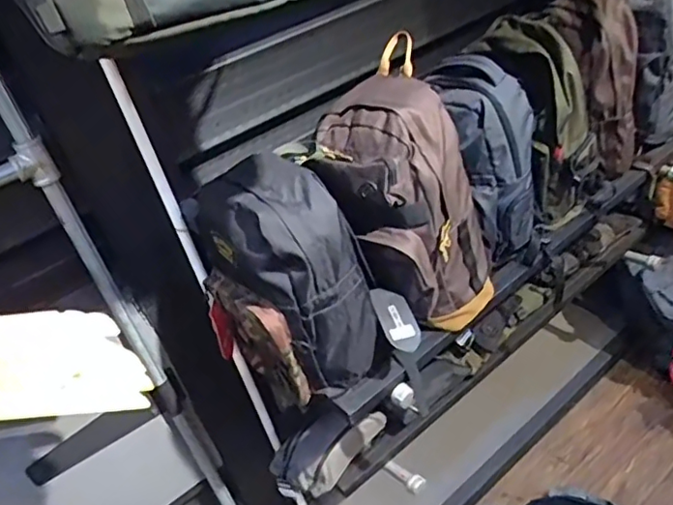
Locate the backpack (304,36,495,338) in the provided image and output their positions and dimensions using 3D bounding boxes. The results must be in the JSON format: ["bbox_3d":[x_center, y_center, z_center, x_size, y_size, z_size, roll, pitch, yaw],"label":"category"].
[{"bbox_3d":[0.134,-0.089,1.072,0.251,0.541,0.202,-34,18,-30],"label":"backpack"}]

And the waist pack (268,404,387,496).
[{"bbox_3d":[-0.022,0.440,1.335,0.160,0.093,0.248,20,46,42],"label":"waist pack"}]

